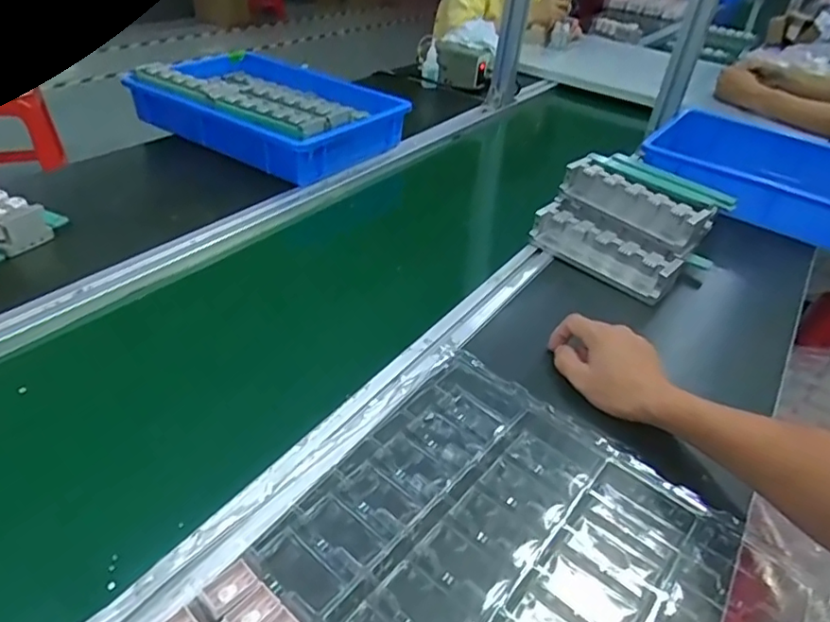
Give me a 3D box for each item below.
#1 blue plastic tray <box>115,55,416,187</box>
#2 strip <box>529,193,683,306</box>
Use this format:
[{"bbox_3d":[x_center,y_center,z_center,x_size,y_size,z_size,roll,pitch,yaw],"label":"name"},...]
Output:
[{"bbox_3d":[-0.266,-0.361,1.043,0.443,0.112,0.302,27,42,25],"label":"blue plastic tray"},{"bbox_3d":[0.252,-0.085,0.770,0.080,0.049,0.195,-27,48,-37],"label":"strip"}]

